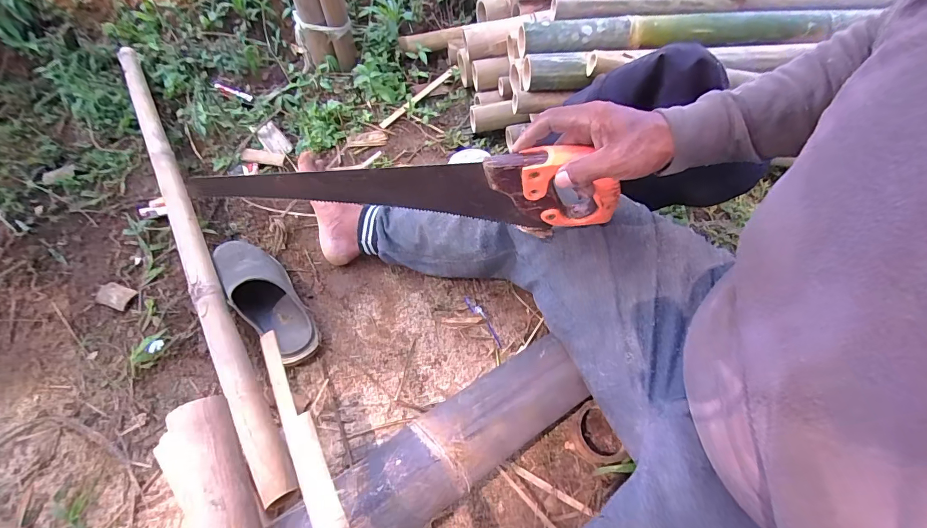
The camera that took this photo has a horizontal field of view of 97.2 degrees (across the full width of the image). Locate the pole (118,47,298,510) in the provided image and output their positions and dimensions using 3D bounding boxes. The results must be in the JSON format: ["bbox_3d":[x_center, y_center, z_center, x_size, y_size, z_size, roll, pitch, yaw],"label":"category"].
[{"bbox_3d":[-0.518,-0.094,0.752,0.047,0.032,1.076,-31,63,-13],"label":"pole"}]

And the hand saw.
[{"bbox_3d":[-0.051,-0.078,0.441,0.429,0.116,0.024,1,60,-3],"label":"hand saw"}]

